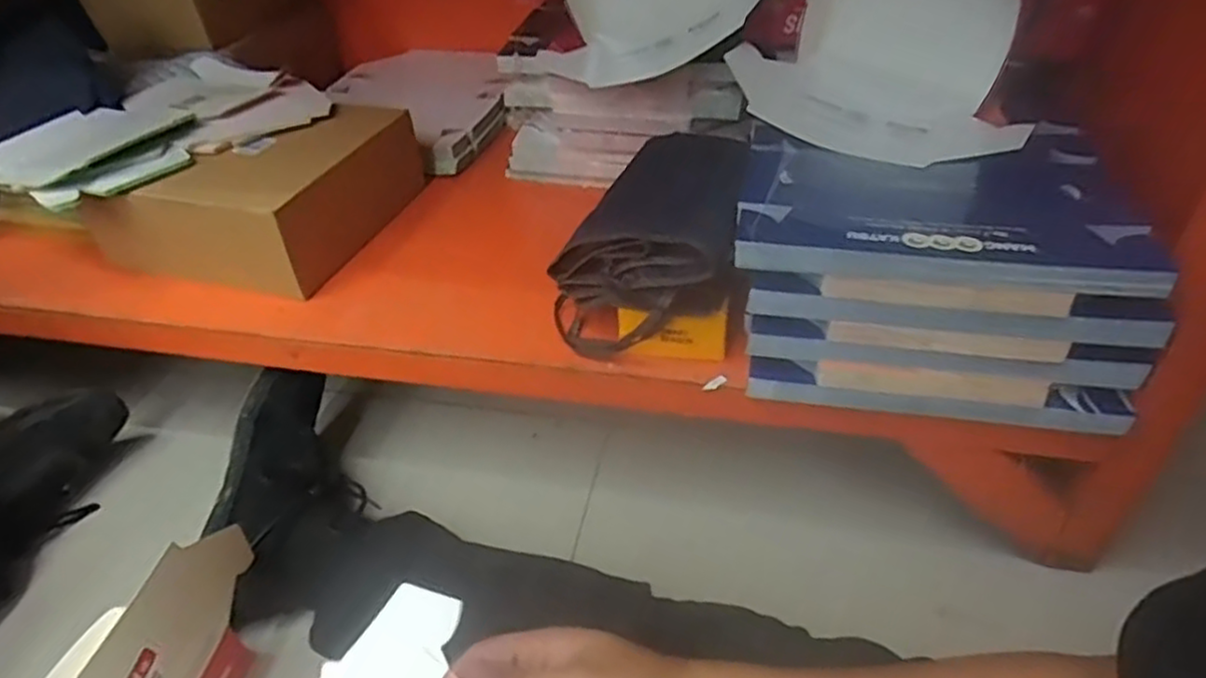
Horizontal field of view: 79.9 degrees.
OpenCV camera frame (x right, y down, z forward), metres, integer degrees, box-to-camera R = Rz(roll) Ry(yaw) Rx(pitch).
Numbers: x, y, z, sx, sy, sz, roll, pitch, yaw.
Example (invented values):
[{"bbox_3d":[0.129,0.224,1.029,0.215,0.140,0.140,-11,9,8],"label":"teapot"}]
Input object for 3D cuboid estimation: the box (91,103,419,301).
[{"bbox_3d":[-0.381,-0.174,0.822,0.246,0.100,0.264,10,42,15],"label":"box"}]

